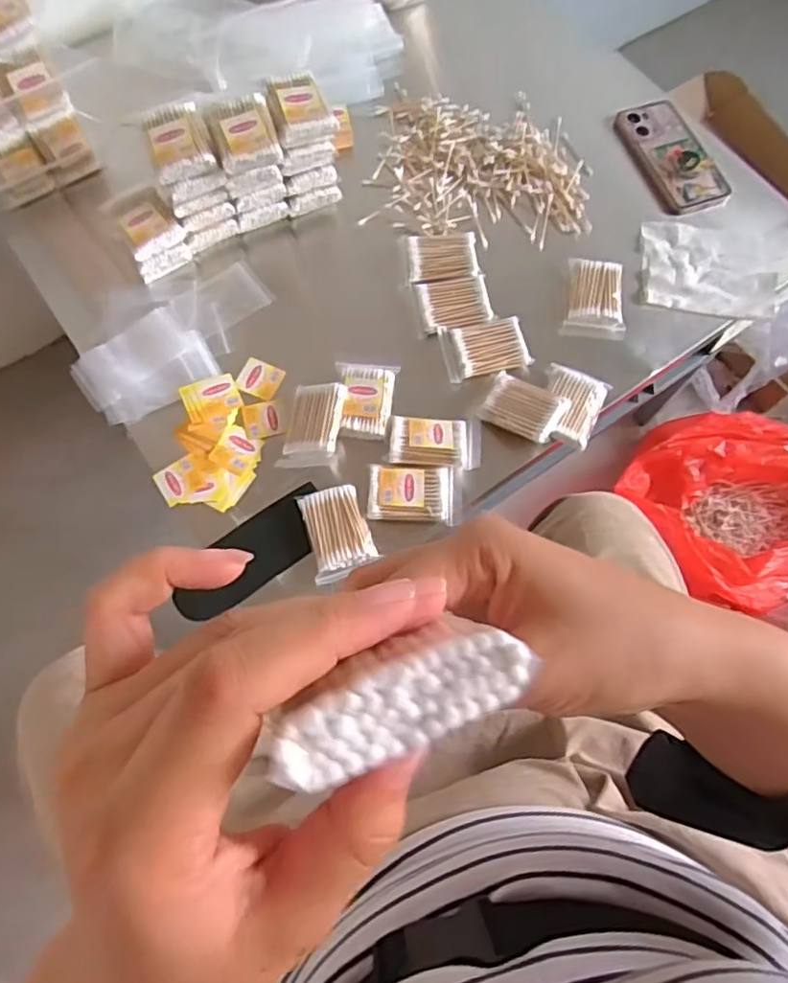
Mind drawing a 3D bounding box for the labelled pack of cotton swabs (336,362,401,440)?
[{"bbox_3d":[-0.028,-0.092,0.648,0.058,0.022,0.082,2,70,-1],"label":"labelled pack of cotton swabs"}]

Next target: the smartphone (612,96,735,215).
[{"bbox_3d":[0.333,-0.407,0.768,0.088,0.018,0.160,-19,71,-8],"label":"smartphone"}]

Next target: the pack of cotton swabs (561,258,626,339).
[{"bbox_3d":[0.220,-0.214,0.699,0.065,0.021,0.084,3,70,0],"label":"pack of cotton swabs"}]

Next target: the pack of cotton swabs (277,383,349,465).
[{"bbox_3d":[-0.080,-0.064,0.633,0.058,0.019,0.085,2,73,19],"label":"pack of cotton swabs"}]

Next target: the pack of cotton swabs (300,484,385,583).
[{"bbox_3d":[-0.052,0.039,0.604,0.057,0.013,0.088,-14,71,-6],"label":"pack of cotton swabs"}]

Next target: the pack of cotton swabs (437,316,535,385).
[{"bbox_3d":[0.096,-0.149,0.671,0.089,0.016,0.058,-12,71,-6],"label":"pack of cotton swabs"}]

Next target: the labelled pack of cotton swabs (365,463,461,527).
[{"bbox_3d":[0.020,0.002,0.617,0.088,0.017,0.055,3,70,0],"label":"labelled pack of cotton swabs"}]

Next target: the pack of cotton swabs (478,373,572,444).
[{"bbox_3d":[0.129,-0.086,0.638,0.077,0.015,0.056,28,73,21],"label":"pack of cotton swabs"}]

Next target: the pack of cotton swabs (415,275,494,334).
[{"bbox_3d":[0.066,-0.201,0.684,0.076,0.011,0.060,-11,71,-5],"label":"pack of cotton swabs"}]

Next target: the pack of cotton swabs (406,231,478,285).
[{"bbox_3d":[0.054,-0.259,0.704,0.075,0.011,0.063,-7,70,-4],"label":"pack of cotton swabs"}]

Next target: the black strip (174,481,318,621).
[{"bbox_3d":[-0.132,0.059,0.597,0.159,0.012,0.067,-33,74,-12],"label":"black strip"}]

